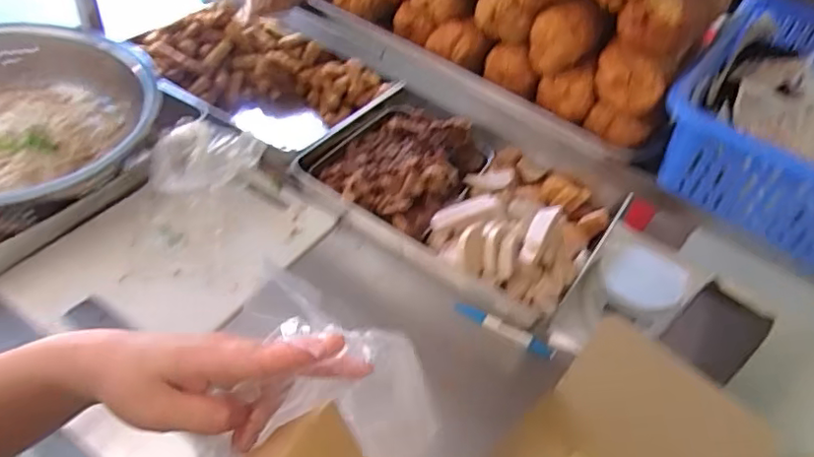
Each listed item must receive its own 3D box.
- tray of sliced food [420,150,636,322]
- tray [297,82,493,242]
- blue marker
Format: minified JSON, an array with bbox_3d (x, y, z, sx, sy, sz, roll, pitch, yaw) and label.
[{"bbox_3d":[0.163,-0.015,0.819,0.200,0.076,0.270,29,49,20],"label":"tray of sliced food"},{"bbox_3d":[-0.015,-0.106,0.873,0.219,0.051,0.247,27,48,18],"label":"tray"},{"bbox_3d":[0.124,0.127,0.754,0.133,0.022,0.015,24,48,15],"label":"blue marker"}]

